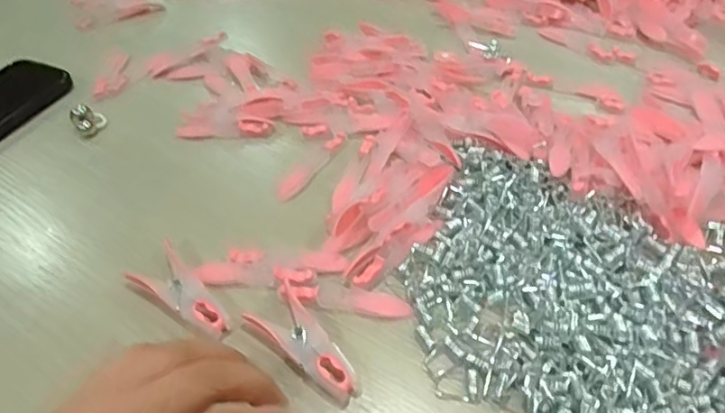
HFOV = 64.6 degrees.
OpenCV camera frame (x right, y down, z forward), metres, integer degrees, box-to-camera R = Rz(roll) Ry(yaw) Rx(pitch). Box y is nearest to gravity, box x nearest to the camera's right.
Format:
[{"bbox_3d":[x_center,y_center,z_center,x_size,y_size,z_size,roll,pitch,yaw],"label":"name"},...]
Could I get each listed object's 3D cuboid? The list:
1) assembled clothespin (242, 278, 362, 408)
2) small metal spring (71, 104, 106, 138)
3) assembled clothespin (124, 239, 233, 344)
[{"bbox_3d":[-0.031,0.077,0.313,0.029,0.010,0.074,-34,52,-25],"label":"assembled clothespin"},{"bbox_3d":[-0.226,-0.072,0.472,0.023,0.019,0.020,-27,50,-20],"label":"small metal spring"},{"bbox_3d":[-0.104,0.052,0.339,0.067,0.017,0.030,29,55,29],"label":"assembled clothespin"}]

